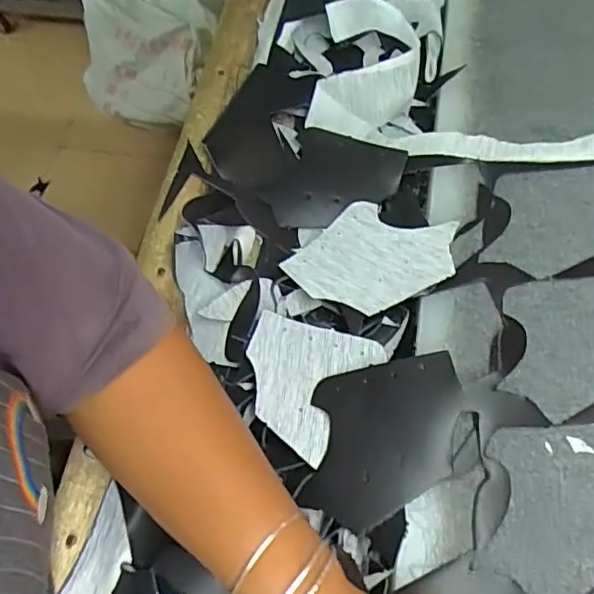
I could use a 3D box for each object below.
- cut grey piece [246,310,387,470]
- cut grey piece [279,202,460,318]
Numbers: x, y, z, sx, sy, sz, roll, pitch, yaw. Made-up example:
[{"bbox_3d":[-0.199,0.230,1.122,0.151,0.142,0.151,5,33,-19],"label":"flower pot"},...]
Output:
[{"bbox_3d":[0.002,0.057,0.430,0.093,0.010,0.100,33,63,9],"label":"cut grey piece"},{"bbox_3d":[0.063,-0.032,0.479,0.118,0.016,0.100,26,66,15],"label":"cut grey piece"}]

